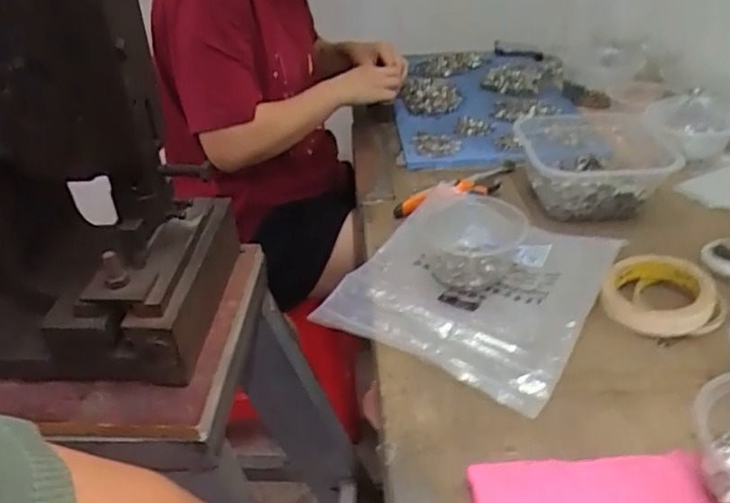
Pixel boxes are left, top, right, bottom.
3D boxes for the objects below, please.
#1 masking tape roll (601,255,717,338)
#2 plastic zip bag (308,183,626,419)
[{"bbox_3d":[0.287,0.040,0.582,0.094,0.025,0.098,-3,34,2],"label":"masking tape roll"},{"bbox_3d":[0.113,0.021,0.624,0.240,0.033,0.271,17,40,29],"label":"plastic zip bag"}]

